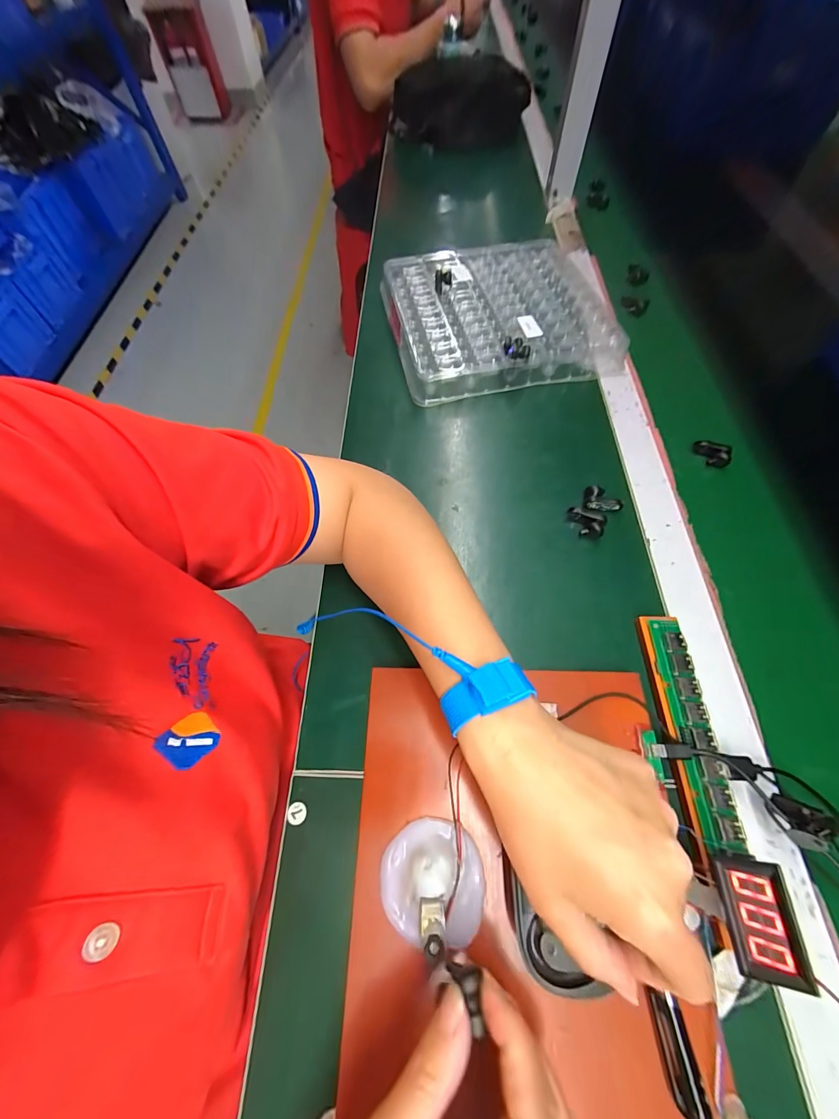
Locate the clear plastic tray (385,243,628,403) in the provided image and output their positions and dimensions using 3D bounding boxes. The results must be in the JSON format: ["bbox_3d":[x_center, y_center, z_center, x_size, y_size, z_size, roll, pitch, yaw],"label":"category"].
[{"bbox_3d":[0.096,-0.326,0.509,0.264,0.048,0.267,-10,63,-3],"label":"clear plastic tray"}]

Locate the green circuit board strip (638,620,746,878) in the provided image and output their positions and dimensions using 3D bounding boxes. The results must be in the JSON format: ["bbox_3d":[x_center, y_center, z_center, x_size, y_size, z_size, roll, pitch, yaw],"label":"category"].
[{"bbox_3d":[0.188,0.113,0.269,0.028,0.008,0.150,-14,59,27],"label":"green circuit board strip"}]

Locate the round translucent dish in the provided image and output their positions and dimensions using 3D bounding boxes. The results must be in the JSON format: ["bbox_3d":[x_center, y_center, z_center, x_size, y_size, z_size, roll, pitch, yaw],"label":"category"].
[{"bbox_3d":[0.008,0.193,0.229,0.061,0.015,0.058,-1,62,1],"label":"round translucent dish"}]

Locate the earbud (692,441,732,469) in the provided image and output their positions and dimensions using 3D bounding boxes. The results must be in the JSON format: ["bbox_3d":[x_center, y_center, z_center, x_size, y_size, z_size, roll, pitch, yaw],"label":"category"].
[{"bbox_3d":[0.302,-0.109,0.393,0.036,0.017,0.018,31,67,16],"label":"earbud"}]

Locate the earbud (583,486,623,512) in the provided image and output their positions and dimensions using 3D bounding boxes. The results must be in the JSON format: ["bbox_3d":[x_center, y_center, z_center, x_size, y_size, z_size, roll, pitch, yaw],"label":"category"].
[{"bbox_3d":[0.177,-0.059,0.367,0.035,0.012,0.024,6,63,5],"label":"earbud"}]

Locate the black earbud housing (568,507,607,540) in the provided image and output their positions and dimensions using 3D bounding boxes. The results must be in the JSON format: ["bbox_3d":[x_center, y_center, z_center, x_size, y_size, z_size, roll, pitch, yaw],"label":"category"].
[{"bbox_3d":[0.155,-0.035,0.356,0.035,0.013,0.023,28,67,15],"label":"black earbud housing"}]

